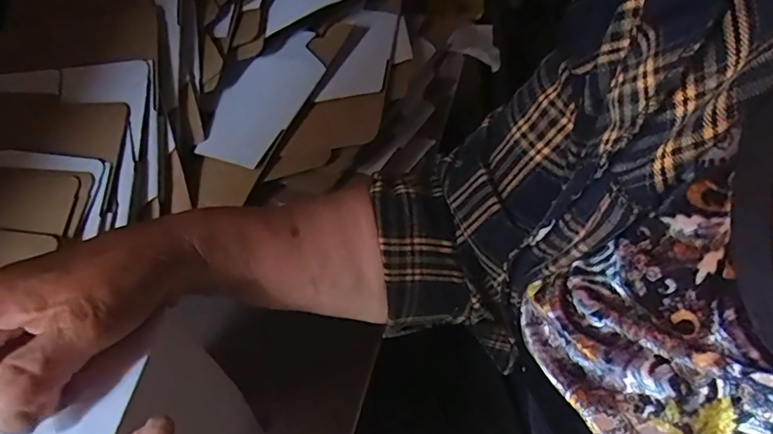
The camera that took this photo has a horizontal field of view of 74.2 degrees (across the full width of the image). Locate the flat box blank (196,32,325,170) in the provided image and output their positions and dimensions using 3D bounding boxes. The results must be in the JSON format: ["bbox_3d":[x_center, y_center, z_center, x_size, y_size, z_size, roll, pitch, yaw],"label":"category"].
[{"bbox_3d":[-0.122,-0.123,0.515,0.073,0.009,0.166,28,69,8],"label":"flat box blank"}]

